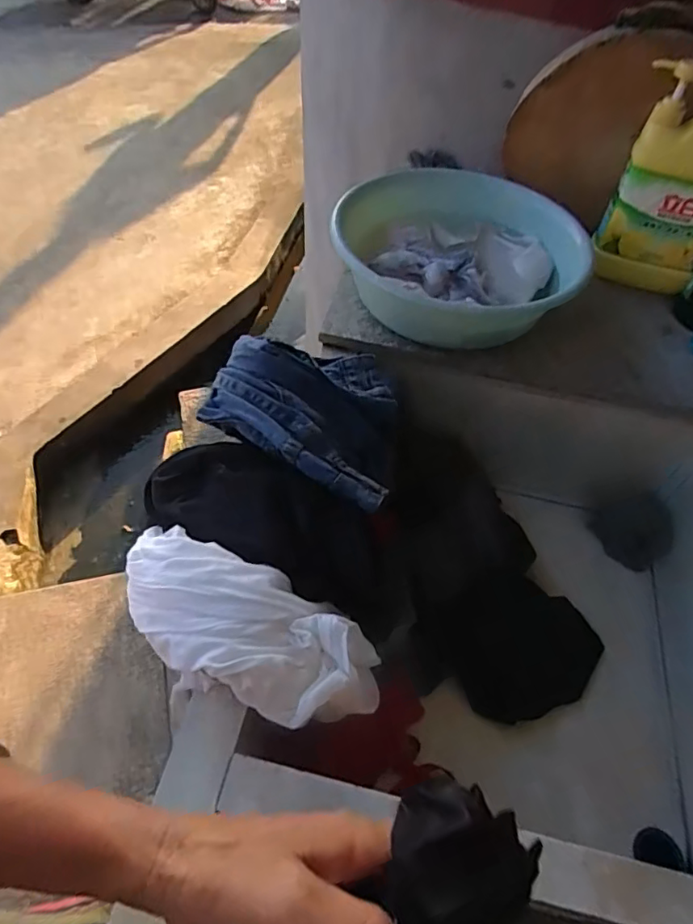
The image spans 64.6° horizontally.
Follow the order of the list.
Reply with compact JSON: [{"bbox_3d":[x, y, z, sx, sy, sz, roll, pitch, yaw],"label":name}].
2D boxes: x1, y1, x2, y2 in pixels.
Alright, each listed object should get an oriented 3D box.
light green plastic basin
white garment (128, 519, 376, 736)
[{"bbox_3d":[0.128,-0.240,0.656,0.251,0.085,0.263,1,52,-1],"label":"light green plastic basin"},{"bbox_3d":[-0.082,0.136,0.421,0.209,0.073,0.100,21,54,13],"label":"white garment"}]

